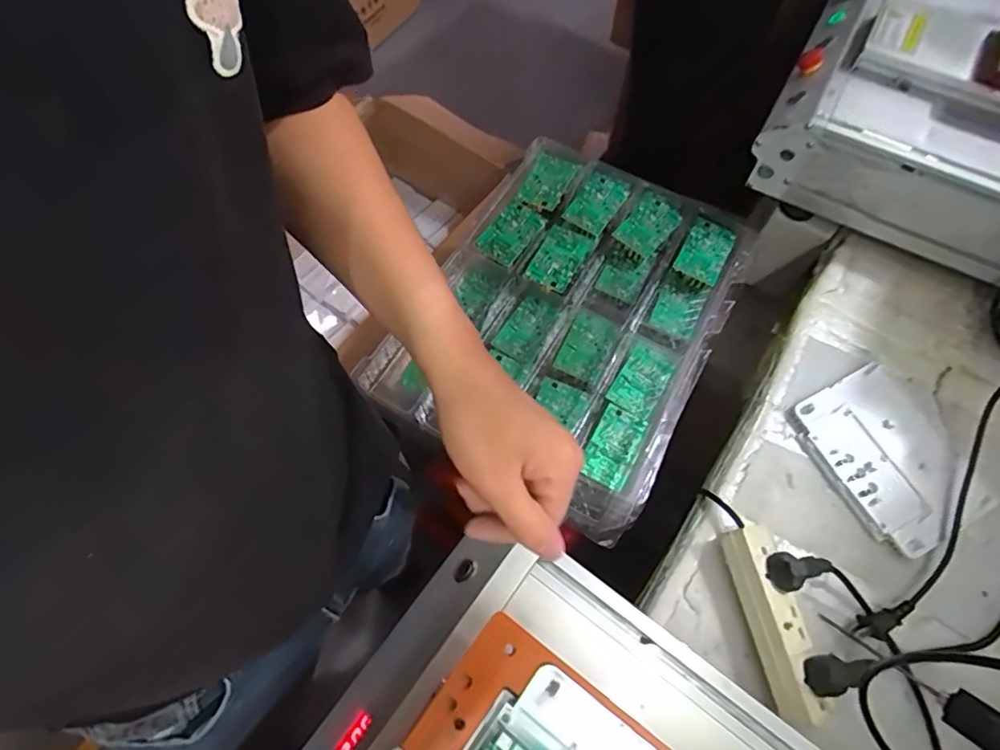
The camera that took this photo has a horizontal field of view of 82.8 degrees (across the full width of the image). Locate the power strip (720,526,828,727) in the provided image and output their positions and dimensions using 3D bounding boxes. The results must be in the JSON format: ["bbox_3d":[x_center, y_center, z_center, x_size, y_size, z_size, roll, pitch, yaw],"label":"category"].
[{"bbox_3d":[0.255,0.228,0.530,0.045,0.046,0.163,-10,66,-6],"label":"power strip"}]

